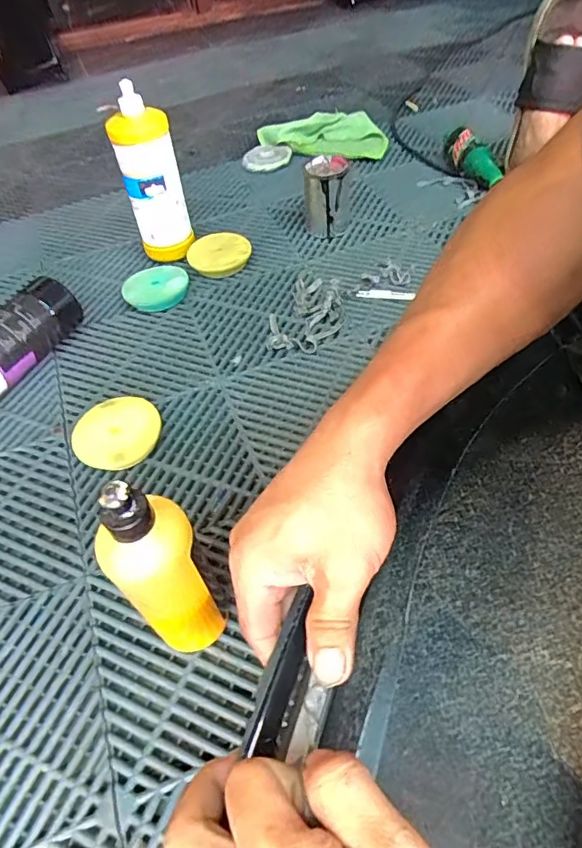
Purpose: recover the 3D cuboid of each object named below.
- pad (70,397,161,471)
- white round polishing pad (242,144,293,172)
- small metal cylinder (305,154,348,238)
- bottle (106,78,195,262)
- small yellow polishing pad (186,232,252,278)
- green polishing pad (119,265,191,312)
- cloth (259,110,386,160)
[{"bbox_3d":[-0.201,0.012,0.607,0.095,0.032,0.091,-18,51,-8],"label":"pad"},{"bbox_3d":[-0.044,-0.511,1.001,0.095,0.021,0.056,-27,82,-16],"label":"white round polishing pad"},{"bbox_3d":[0.058,-0.364,0.834,0.068,0.104,0.069,6,52,10],"label":"small metal cylinder"},{"bbox_3d":[-0.202,-0.352,0.771,0.078,0.234,0.075,-14,51,-5],"label":"bottle"},{"bbox_3d":[-0.112,-0.265,0.817,0.098,0.030,0.082,-14,51,-5],"label":"small yellow polishing pad"},{"bbox_3d":[-0.203,-0.206,0.779,0.094,0.027,0.091,-27,53,-15],"label":"green polishing pad"},{"bbox_3d":[0.066,-0.582,1.037,0.257,0.038,0.130,8,52,12],"label":"cloth"}]

